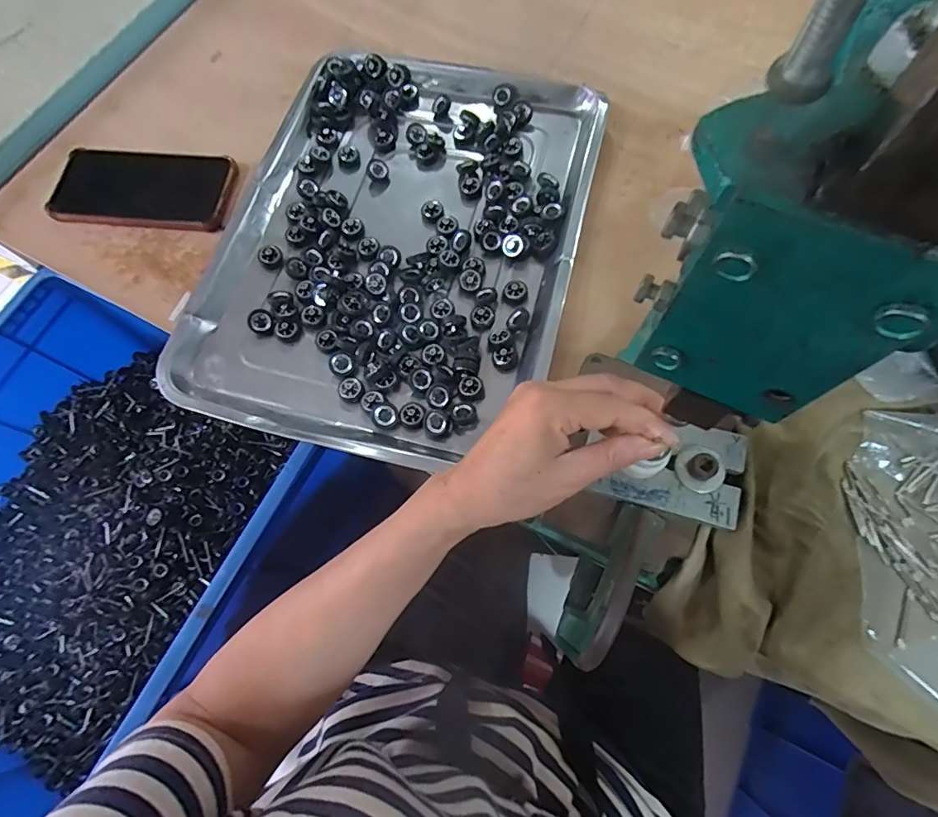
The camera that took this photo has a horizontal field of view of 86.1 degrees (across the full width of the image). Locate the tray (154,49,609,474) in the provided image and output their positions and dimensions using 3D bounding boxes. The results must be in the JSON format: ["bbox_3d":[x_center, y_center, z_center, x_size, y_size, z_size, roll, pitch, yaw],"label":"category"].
[{"bbox_3d":[-0.054,-0.148,0.425,0.276,0.028,0.382,14,71,10],"label":"tray"}]

